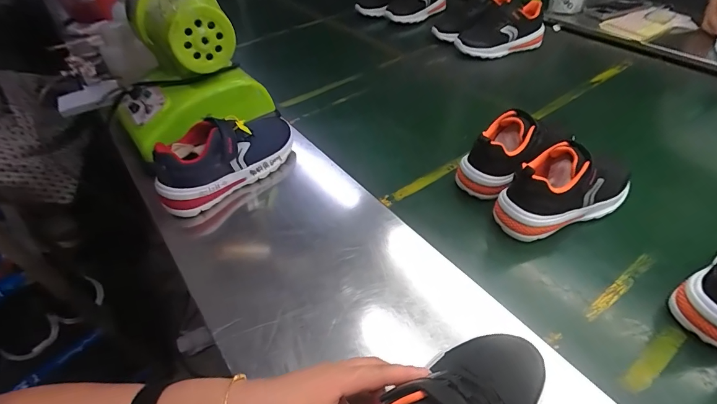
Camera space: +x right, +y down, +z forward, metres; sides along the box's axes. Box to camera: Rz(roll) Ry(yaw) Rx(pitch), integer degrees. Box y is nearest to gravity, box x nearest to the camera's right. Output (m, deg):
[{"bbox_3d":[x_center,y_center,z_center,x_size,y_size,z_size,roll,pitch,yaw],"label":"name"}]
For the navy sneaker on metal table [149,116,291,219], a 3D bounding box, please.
[{"bbox_3d":[-0.187,-0.074,0.528,0.078,0.089,0.216,32,51,28],"label":"navy sneaker on metal table"}]

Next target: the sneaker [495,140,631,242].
[{"bbox_3d":[0.290,-0.026,0.495,0.203,0.096,0.074,-13,46,-16],"label":"sneaker"}]

